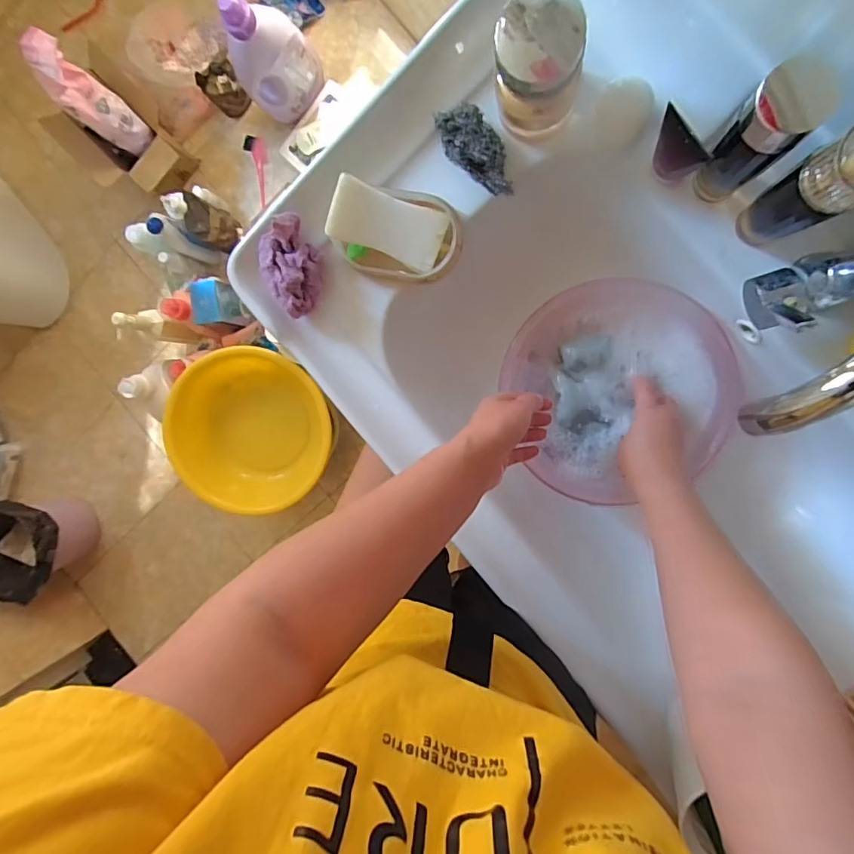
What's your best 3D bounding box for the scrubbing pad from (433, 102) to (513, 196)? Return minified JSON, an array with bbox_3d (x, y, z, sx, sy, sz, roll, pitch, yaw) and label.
[{"bbox_3d":[0.049,-0.266,0.486,0.041,0.031,0.098,-39,89,11],"label":"scrubbing pad"}]

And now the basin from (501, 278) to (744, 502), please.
[{"bbox_3d":[0.209,-0.043,0.562,0.221,0.063,0.234,0,93,6],"label":"basin"}]

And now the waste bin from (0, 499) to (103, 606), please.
[{"bbox_3d":[-1.041,0.304,1.387,0.232,0.245,0.257,-36,90,11],"label":"waste bin"}]

